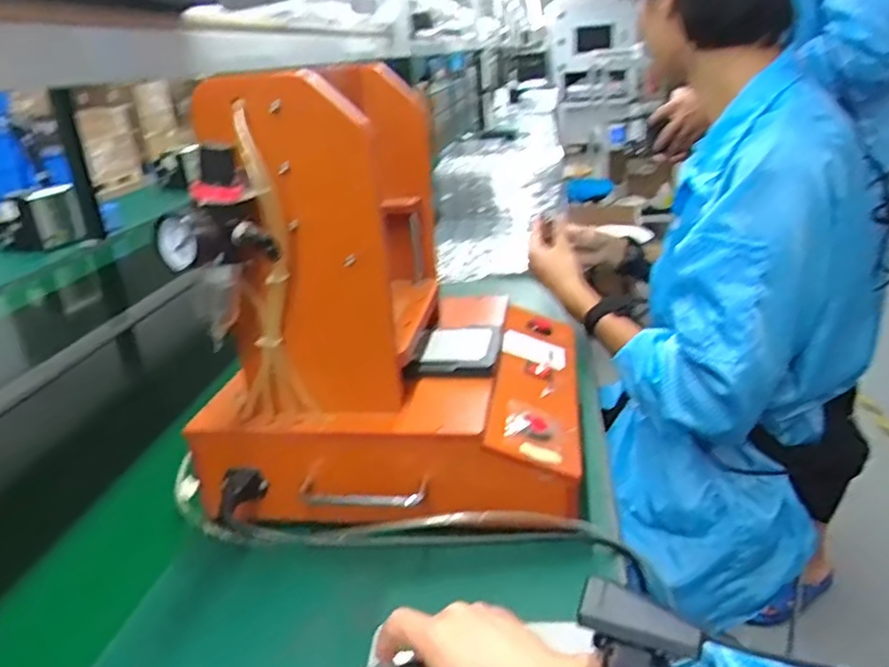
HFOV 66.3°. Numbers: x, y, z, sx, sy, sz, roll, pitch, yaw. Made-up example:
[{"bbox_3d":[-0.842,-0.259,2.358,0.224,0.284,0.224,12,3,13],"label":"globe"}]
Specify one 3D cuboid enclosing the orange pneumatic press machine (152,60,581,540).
[{"bbox_3d":[-0.050,-0.046,0.661,0.340,0.368,0.348,-3,22,5],"label":"orange pneumatic press machine"}]

